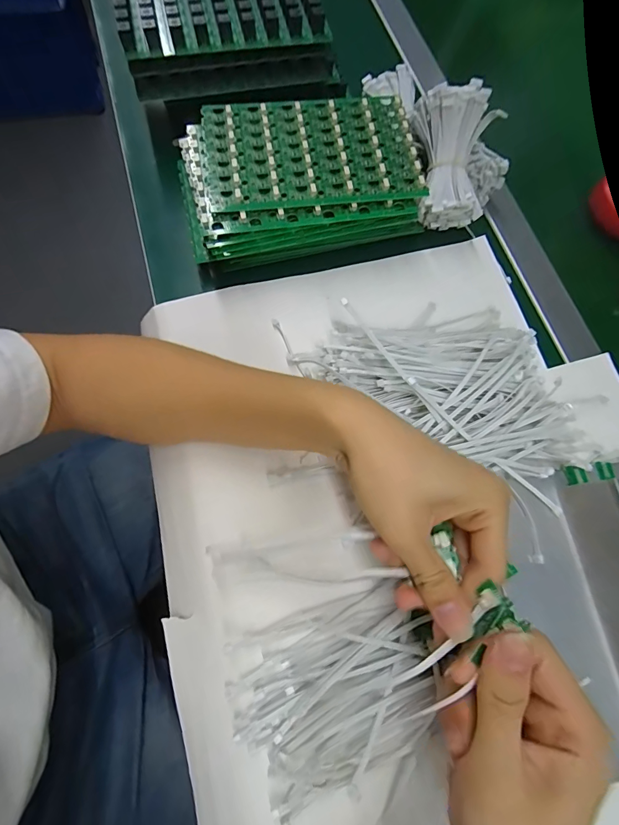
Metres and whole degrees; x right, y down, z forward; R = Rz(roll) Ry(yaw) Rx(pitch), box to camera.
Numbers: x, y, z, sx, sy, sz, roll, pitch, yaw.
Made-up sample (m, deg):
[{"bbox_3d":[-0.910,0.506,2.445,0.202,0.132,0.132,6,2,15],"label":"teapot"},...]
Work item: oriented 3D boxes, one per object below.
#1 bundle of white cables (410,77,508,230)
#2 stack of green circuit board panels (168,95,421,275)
[{"bbox_3d":[0.129,-0.234,0.353,0.062,0.052,0.111,-7,107,-4],"label":"bundle of white cables"},{"bbox_3d":[-0.012,-0.213,0.358,0.214,0.065,0.138,-13,73,-9],"label":"stack of green circuit board panels"}]

